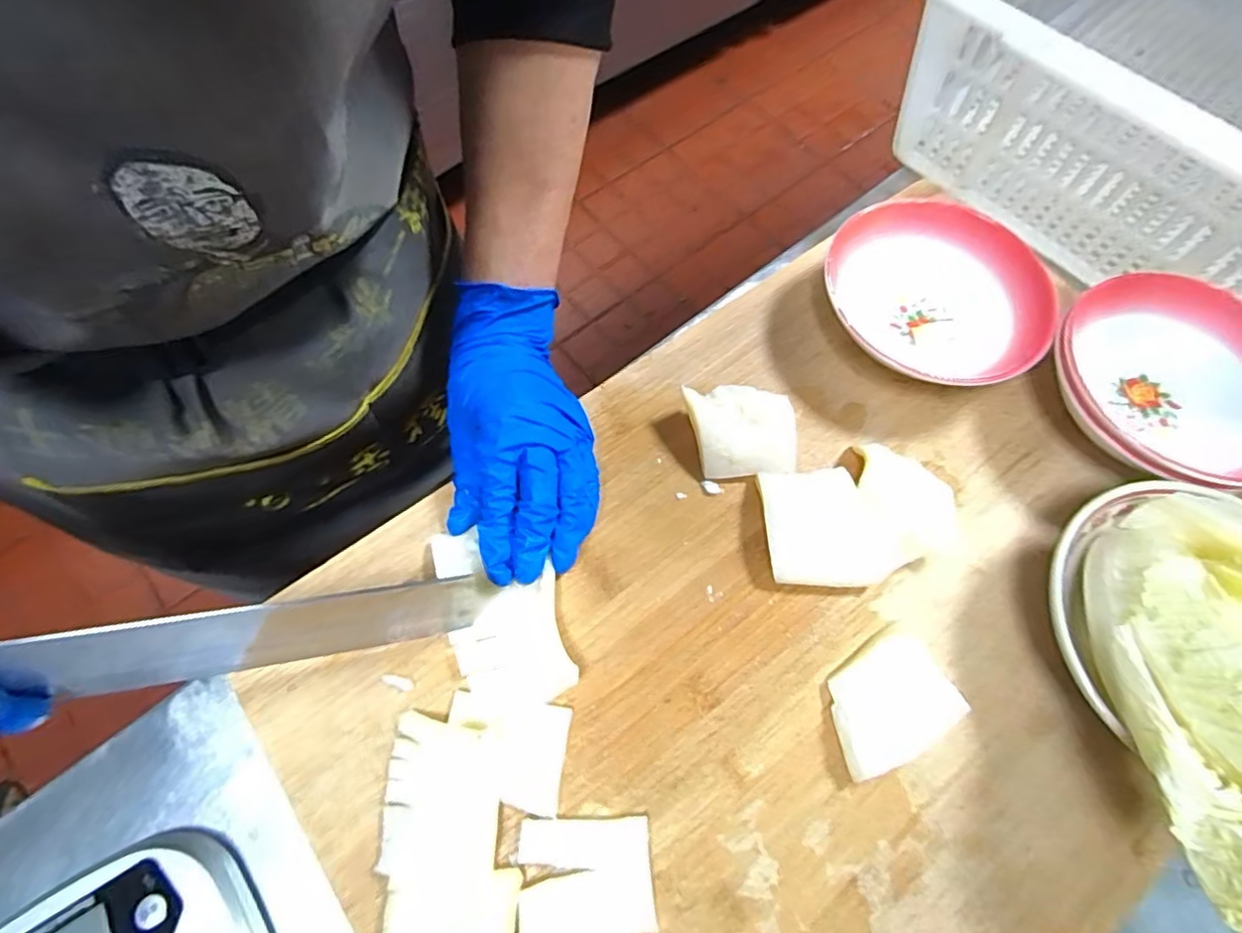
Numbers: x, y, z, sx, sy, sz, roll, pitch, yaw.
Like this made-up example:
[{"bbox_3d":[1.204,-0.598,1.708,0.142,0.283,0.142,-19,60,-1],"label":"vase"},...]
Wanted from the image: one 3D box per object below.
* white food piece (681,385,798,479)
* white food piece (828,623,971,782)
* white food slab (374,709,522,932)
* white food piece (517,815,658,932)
[{"bbox_3d":[0.071,-0.021,0.362,0.062,0.023,0.054,-5,67,-1],"label":"white food piece"},{"bbox_3d":[0.135,0.116,0.309,0.068,0.017,0.052,-22,68,-8],"label":"white food piece"},{"bbox_3d":[-0.079,0.179,0.277,0.060,0.014,0.127,-12,67,-4],"label":"white food slab"},{"bbox_3d":[-0.016,0.188,0.280,0.060,0.006,0.050,-5,67,-1],"label":"white food piece"}]

